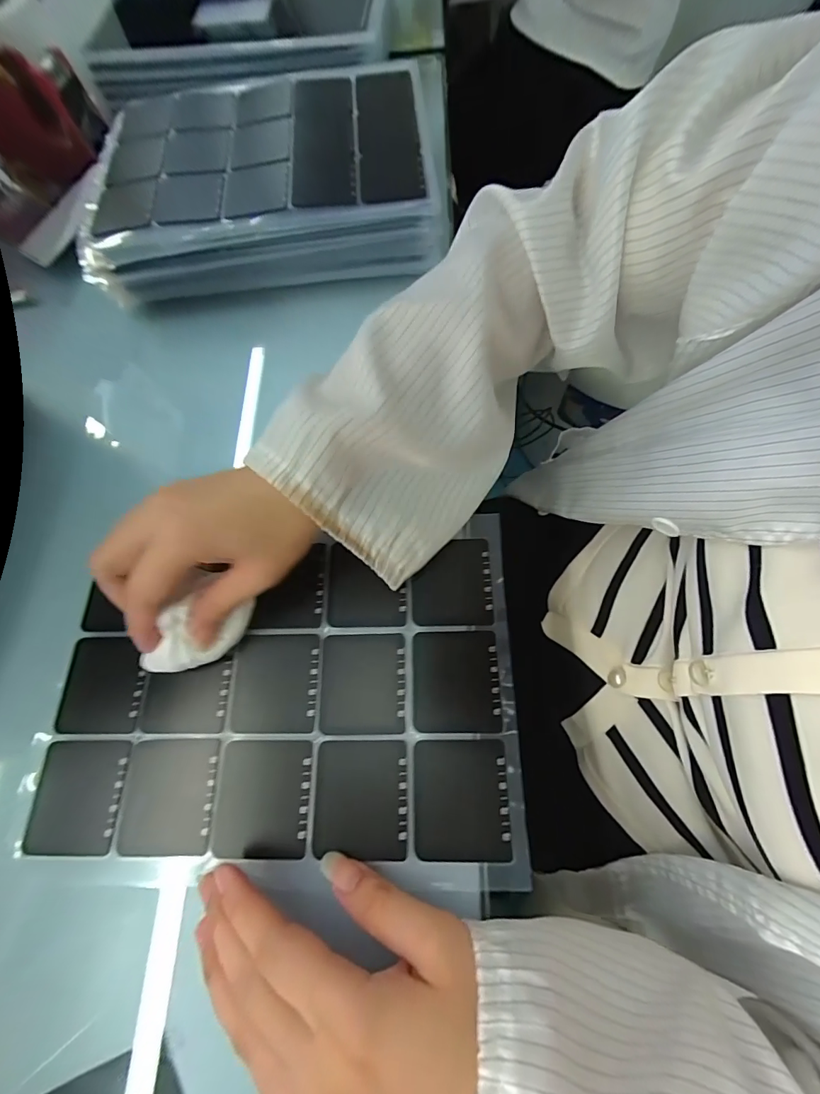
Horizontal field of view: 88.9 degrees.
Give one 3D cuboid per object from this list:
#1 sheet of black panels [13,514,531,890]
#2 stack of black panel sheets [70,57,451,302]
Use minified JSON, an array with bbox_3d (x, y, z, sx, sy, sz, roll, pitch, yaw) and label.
[{"bbox_3d":[-0.074,0.082,0.246,0.266,0.004,0.183,-2,69,3],"label":"sheet of black panels"},{"bbox_3d":[-0.126,-0.323,0.365,0.290,0.053,0.214,-7,69,1],"label":"stack of black panel sheets"}]

